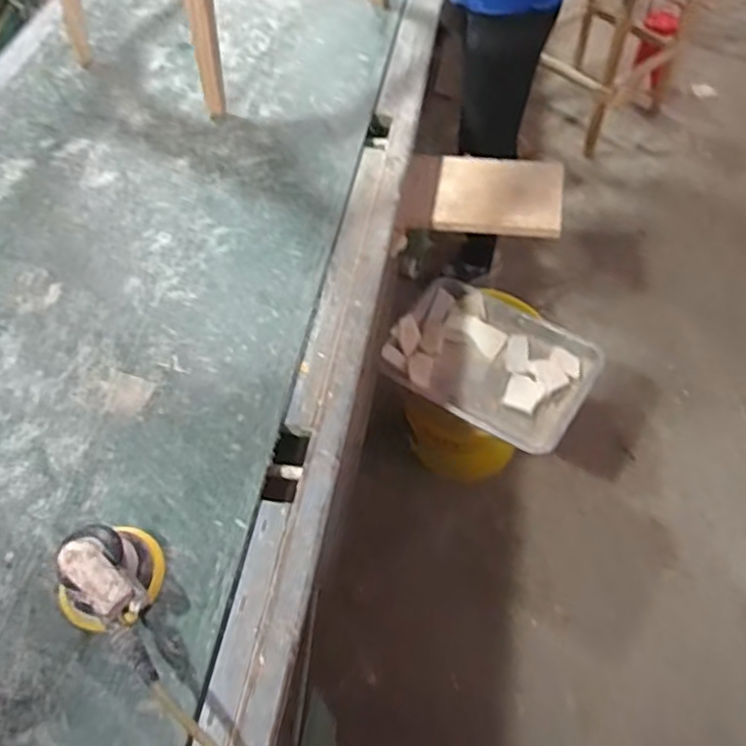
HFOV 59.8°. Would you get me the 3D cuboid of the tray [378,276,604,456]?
[{"bbox_3d":[0.238,-0.028,1.313,0.396,0.043,0.283,28,61,19],"label":"tray"}]

